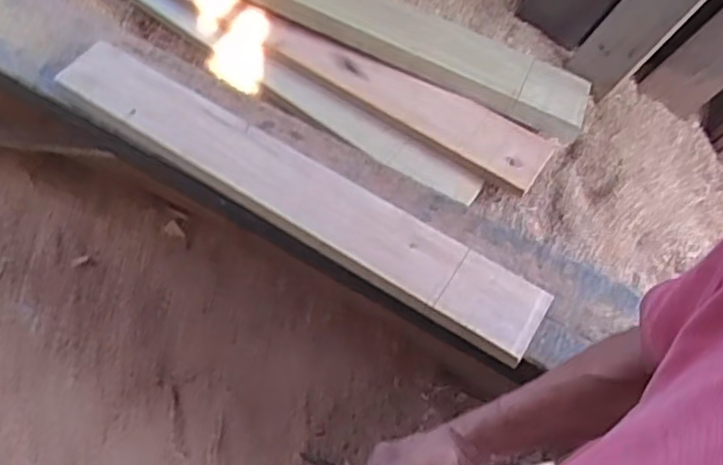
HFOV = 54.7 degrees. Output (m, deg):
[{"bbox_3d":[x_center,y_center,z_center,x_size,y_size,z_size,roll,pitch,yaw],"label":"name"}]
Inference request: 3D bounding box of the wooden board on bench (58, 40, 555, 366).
[{"bbox_3d":[-0.108,-0.077,1.011,0.803,0.030,0.108,31,64,15],"label":"wooden board on bench"}]

